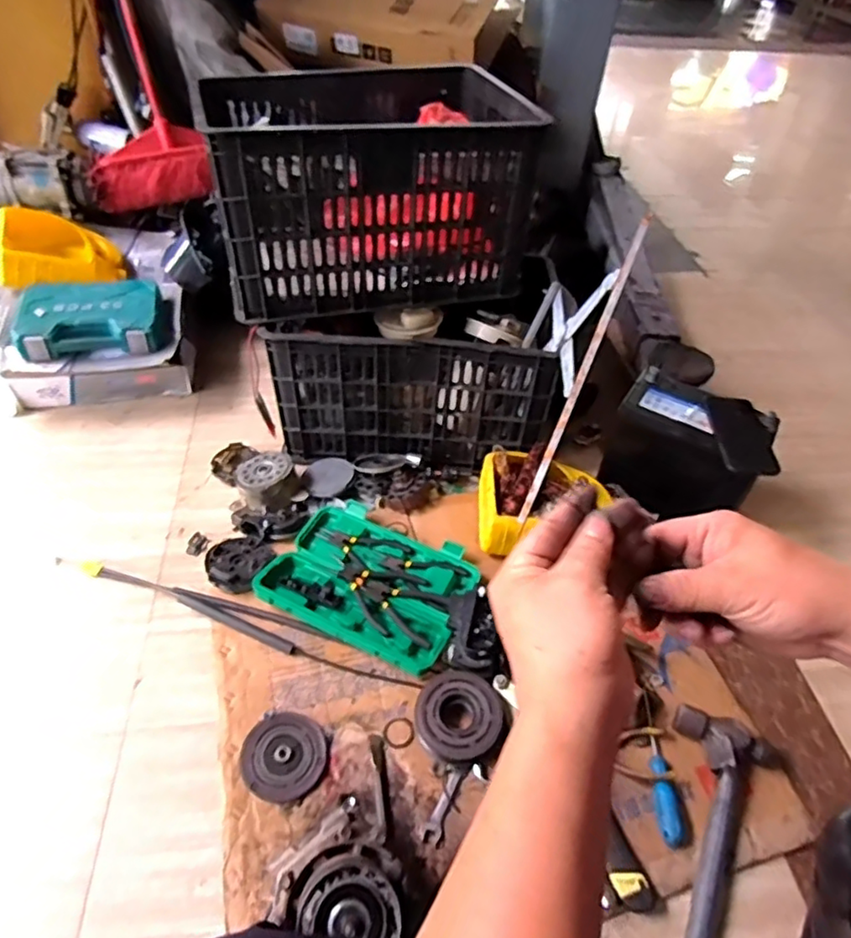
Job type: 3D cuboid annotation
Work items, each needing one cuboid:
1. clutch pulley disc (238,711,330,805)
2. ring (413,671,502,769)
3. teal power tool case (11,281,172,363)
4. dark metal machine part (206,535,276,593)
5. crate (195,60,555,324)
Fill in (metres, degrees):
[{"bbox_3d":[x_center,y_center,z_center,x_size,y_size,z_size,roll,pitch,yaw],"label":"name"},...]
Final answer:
[{"bbox_3d":[-0.174,0.353,0.751,0.100,0.027,0.100,2,46,-2],"label":"clutch pulley disc"},{"bbox_3d":[0.041,0.314,0.772,0.114,0.038,0.107,2,46,-2],"label":"ring"},{"bbox_3d":[-0.628,-0.288,1.153,0.271,0.074,0.198,-6,47,-10],"label":"teal power tool case"},{"bbox_3d":[-0.294,0.139,0.935,0.099,0.026,0.098,17,48,12],"label":"dark metal machine part"},{"bbox_3d":[-0.099,-0.479,1.017,0.473,0.260,0.356,-7,47,-11],"label":"crate"}]

